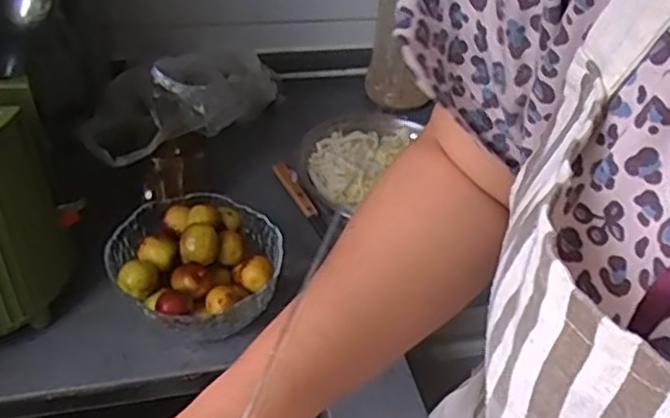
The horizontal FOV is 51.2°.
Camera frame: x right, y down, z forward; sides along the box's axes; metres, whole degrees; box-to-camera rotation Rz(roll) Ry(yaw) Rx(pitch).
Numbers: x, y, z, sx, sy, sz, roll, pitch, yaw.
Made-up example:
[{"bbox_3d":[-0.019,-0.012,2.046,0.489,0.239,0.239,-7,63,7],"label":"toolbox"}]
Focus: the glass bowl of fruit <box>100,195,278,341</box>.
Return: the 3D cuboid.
[{"bbox_3d":[-0.129,0.053,0.659,0.149,0.079,0.146,4,39,-3],"label":"glass bowl of fruit"}]

